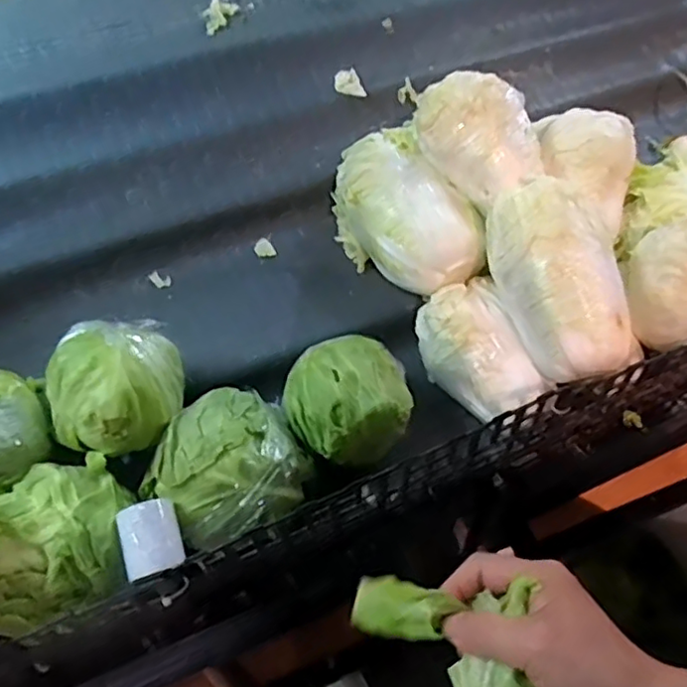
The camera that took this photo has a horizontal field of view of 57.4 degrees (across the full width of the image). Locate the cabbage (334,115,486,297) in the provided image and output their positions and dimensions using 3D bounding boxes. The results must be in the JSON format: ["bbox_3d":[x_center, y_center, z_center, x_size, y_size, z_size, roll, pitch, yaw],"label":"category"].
[{"bbox_3d":[0.061,-0.141,0.683,0.104,0.096,0.211,-26,57,-18],"label":"cabbage"}]

